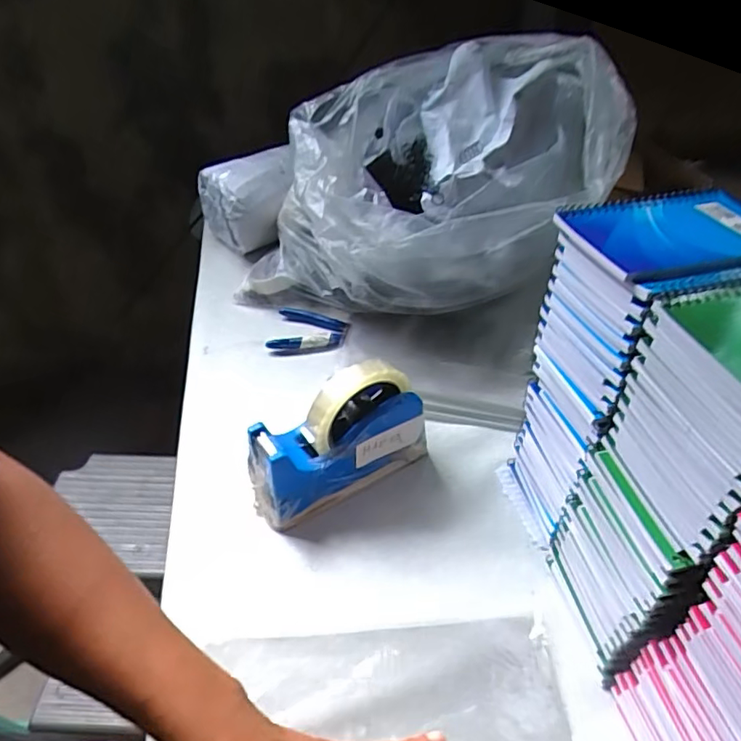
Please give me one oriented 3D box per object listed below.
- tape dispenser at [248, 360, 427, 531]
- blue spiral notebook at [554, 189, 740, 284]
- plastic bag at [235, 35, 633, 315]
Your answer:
[{"bbox_3d":[-0.027,0.060,0.482,0.157,0.122,0.047,-21,47,-21],"label":"tape dispenser"},{"bbox_3d":[0.195,-0.088,0.352,0.128,0.009,0.087,-11,44,-12],"label":"blue spiral notebook"},{"bbox_3d":[0.050,-0.206,0.642,0.416,0.252,0.242,-3,43,-3],"label":"plastic bag"}]

